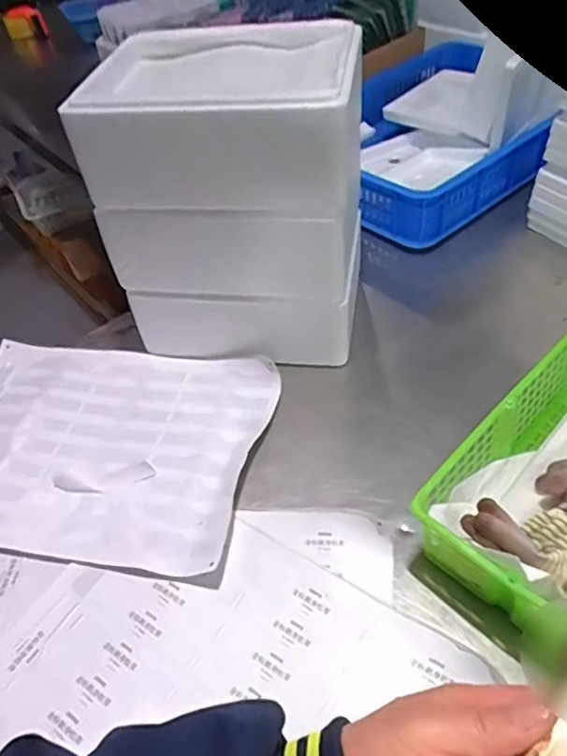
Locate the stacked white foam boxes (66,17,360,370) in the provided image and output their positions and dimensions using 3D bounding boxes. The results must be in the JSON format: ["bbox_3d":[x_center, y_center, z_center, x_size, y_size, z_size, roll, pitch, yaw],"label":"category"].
[{"bbox_3d":[-0.056,-0.224,0.802,0.322,0.397,0.306,7,49,13],"label":"stacked white foam boxes"}]

